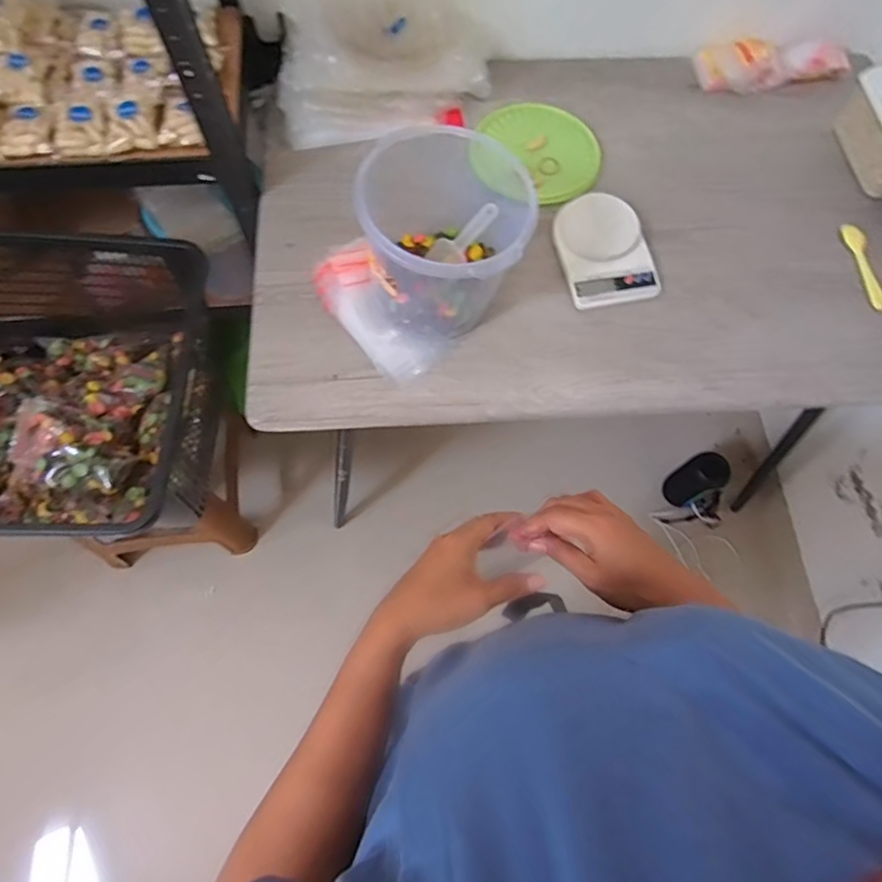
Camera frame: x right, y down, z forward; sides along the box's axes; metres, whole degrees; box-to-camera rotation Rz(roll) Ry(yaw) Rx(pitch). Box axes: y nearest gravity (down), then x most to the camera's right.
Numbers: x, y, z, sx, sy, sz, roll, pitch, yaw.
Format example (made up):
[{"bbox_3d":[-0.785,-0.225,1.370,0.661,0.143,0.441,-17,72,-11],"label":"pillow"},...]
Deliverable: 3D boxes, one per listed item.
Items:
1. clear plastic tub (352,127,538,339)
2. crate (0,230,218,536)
[{"bbox_3d":[0.001,-0.262,0.750,0.200,0.207,0.204,1,70,-2],"label":"clear plastic tub"},{"bbox_3d":[-0.643,-0.083,0.883,0.592,0.254,0.481,5,70,0],"label":"crate"}]

